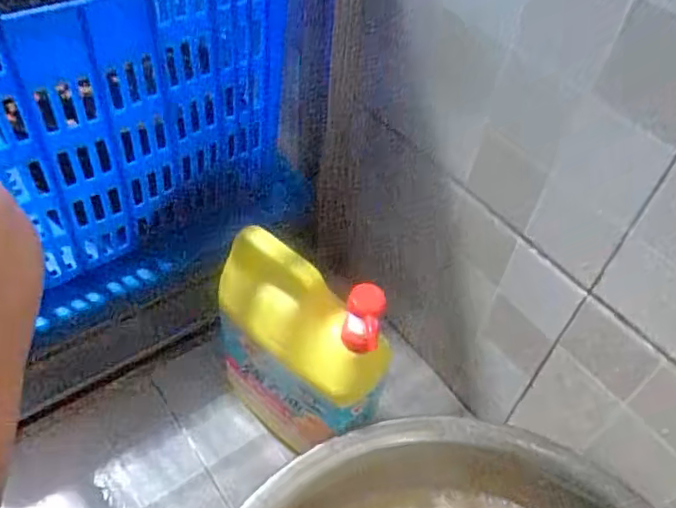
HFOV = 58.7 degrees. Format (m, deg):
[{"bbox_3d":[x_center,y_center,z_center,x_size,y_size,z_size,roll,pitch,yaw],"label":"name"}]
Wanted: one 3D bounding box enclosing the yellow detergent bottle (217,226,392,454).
[{"bbox_3d":[-0.043,0.099,0.585,0.178,0.251,0.083,33,54,21],"label":"yellow detergent bottle"}]

